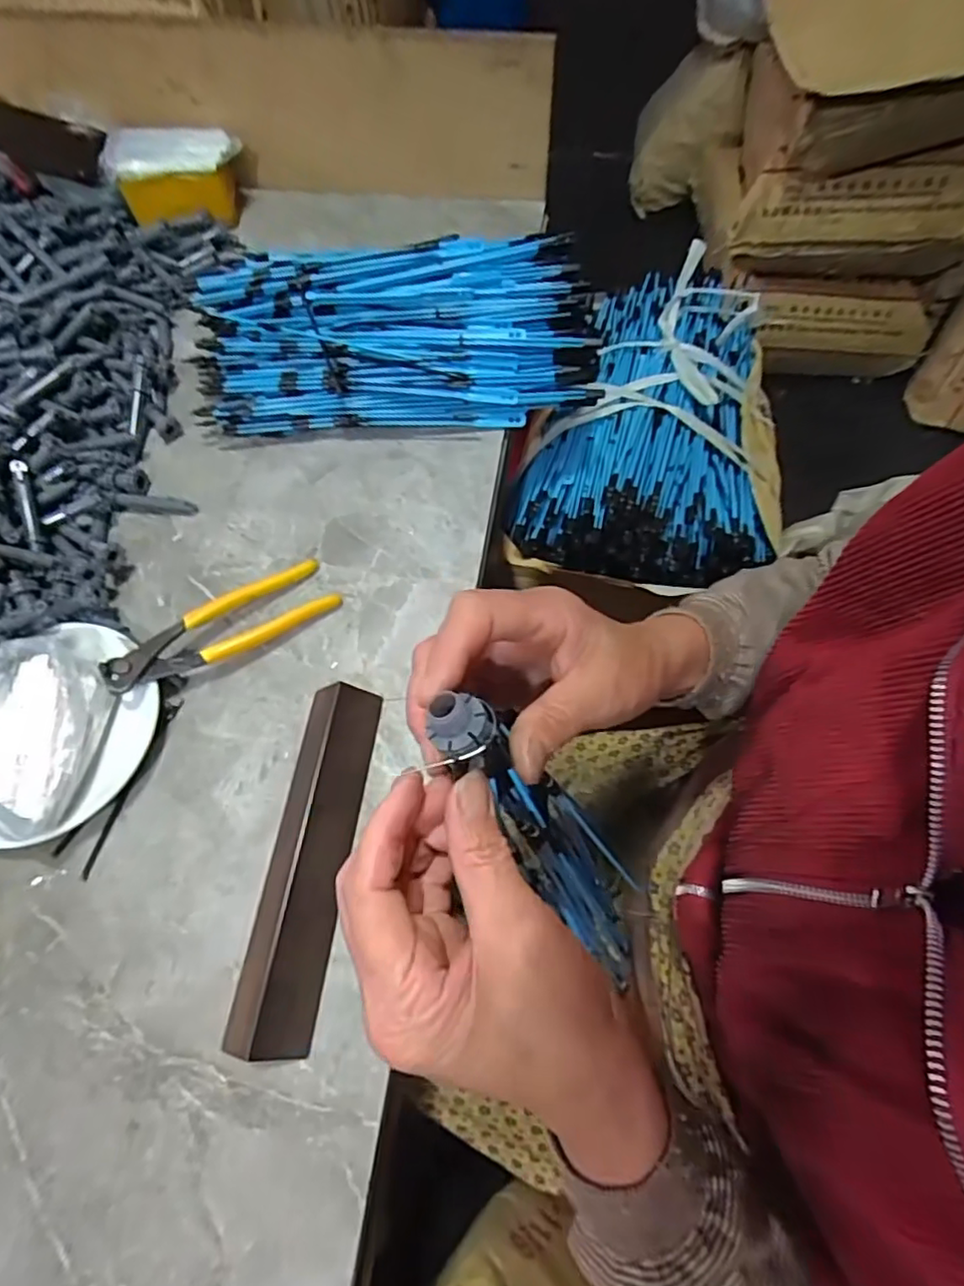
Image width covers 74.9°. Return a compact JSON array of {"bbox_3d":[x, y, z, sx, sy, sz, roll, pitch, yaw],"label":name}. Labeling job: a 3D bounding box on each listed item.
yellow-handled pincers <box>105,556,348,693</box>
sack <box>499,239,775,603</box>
[{"bbox_3d":[-0.185,-0.011,0.453,0.162,0.022,0.046,-33,67,-14],"label":"yellow-handled pincers"},{"bbox_3d":[0.190,-0.238,0.663,0.261,0.111,0.376,11,64,8],"label":"sack"}]

